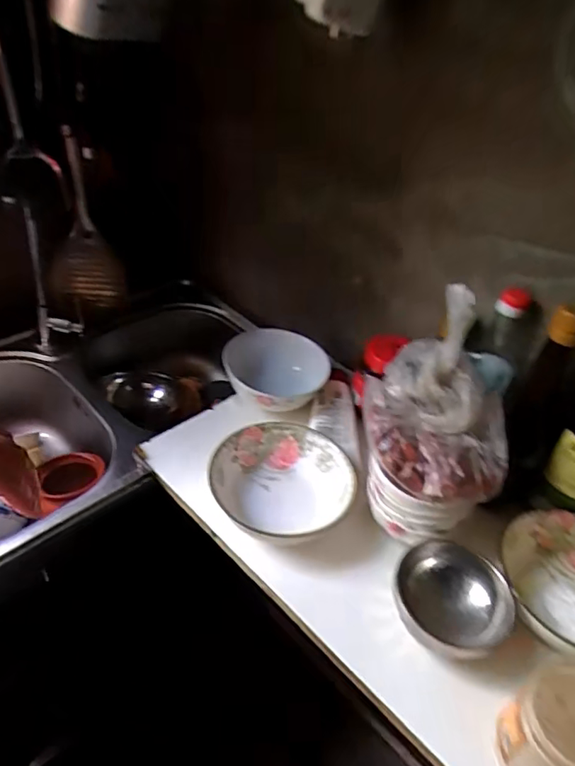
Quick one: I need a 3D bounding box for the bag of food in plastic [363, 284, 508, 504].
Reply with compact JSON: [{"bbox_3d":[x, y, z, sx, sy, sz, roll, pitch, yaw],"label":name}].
[{"bbox_3d":[0.150,0.011,0.529,0.161,0.165,0.110,26,45,20],"label":"bag of food in plastic"}]

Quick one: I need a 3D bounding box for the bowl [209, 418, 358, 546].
[{"bbox_3d":[-0.006,0.116,0.640,0.159,0.056,0.146,4,42,-4],"label":"bowl"}]

